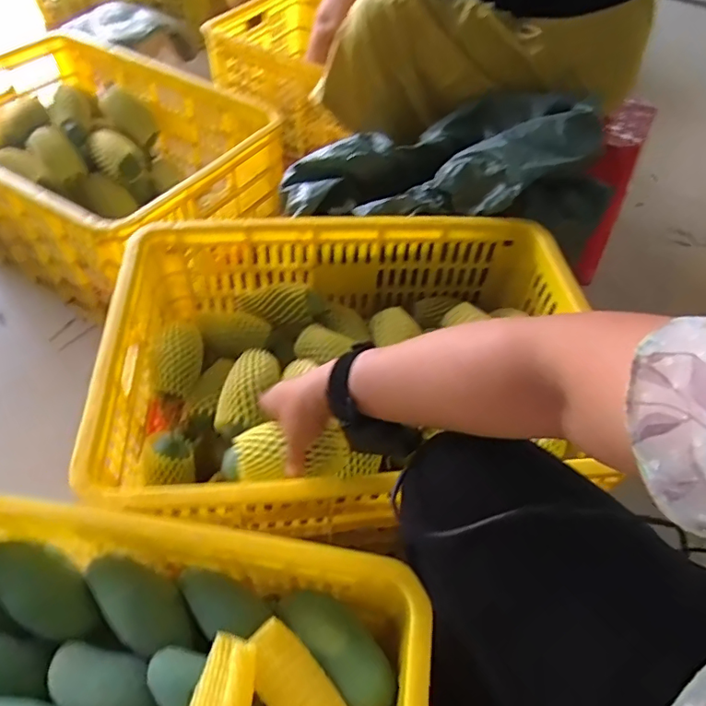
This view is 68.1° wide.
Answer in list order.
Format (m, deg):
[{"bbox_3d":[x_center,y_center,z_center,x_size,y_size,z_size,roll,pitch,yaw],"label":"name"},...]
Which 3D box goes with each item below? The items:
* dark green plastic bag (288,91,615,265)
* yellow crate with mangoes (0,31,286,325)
[{"bbox_3d":[0.145,-0.316,0.854,0.502,0.148,0.247,3,54,-3],"label":"dark green plastic bag"},{"bbox_3d":[-0.506,-0.381,1.045,0.655,0.274,0.452,29,57,15],"label":"yellow crate with mangoes"}]

